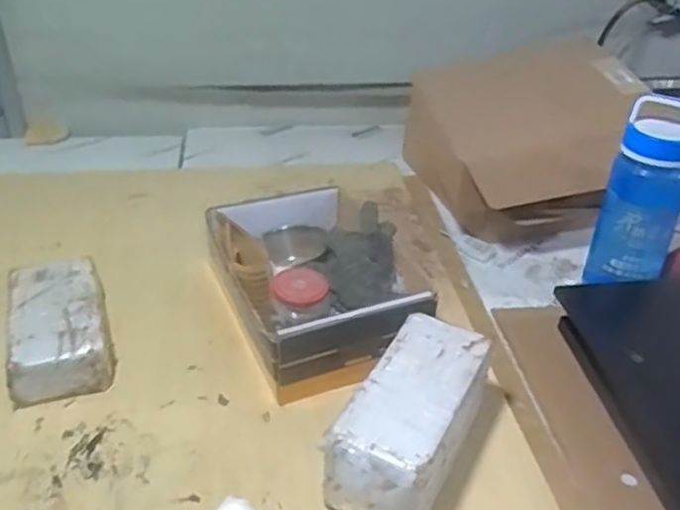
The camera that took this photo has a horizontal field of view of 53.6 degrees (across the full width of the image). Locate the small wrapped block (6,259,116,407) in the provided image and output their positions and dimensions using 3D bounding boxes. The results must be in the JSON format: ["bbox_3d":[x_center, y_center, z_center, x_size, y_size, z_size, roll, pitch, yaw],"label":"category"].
[{"bbox_3d":[-0.343,0.087,0.822,0.114,0.073,0.201,-9,36,-16],"label":"small wrapped block"}]

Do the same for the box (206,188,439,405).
[{"bbox_3d":[-0.038,0.032,0.878,0.213,0.128,0.313,-11,36,-18],"label":"box"}]

